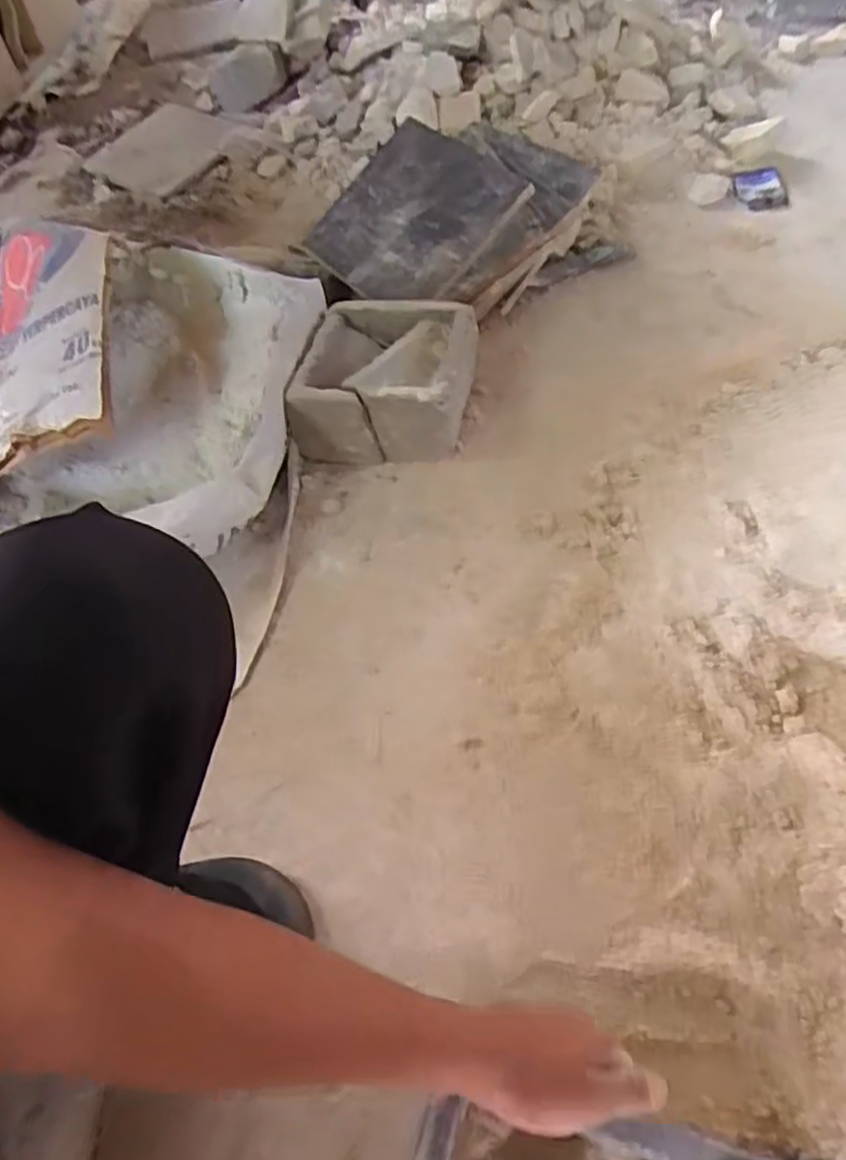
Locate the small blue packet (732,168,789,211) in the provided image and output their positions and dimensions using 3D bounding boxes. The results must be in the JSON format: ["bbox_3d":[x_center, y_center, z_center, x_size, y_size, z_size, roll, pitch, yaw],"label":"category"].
[{"bbox_3d":[0.568,-0.657,1.224,0.082,0.012,0.124,3,59,5],"label":"small blue packet"}]

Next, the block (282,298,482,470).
[{"bbox_3d":[-0.043,-0.248,0.914,0.200,0.104,0.198,5,58,11],"label":"block"}]

